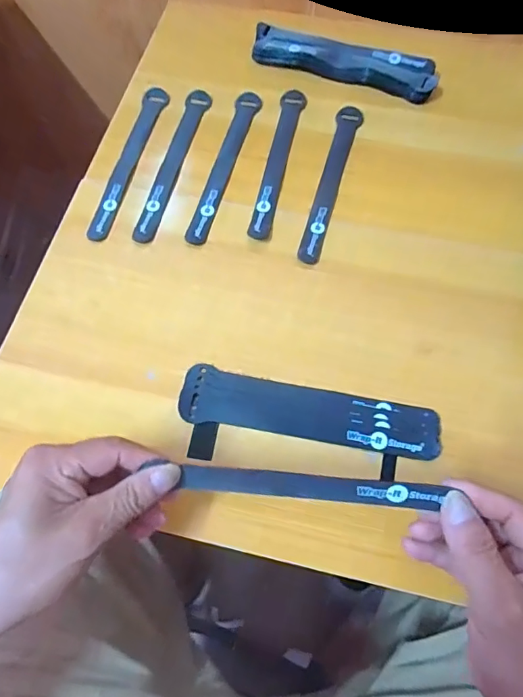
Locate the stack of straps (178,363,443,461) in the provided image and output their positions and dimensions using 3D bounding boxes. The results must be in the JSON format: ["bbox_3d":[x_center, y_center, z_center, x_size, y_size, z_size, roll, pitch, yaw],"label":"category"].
[{"bbox_3d":[0.037,0.051,0.368,0.200,0.010,0.045,11,69,5],"label":"stack of straps"}]

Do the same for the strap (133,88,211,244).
[{"bbox_3d":[-0.089,-0.189,0.470,0.024,0.007,0.197,12,69,6],"label":"strap"}]

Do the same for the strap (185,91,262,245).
[{"bbox_3d":[-0.036,-0.186,0.469,0.024,0.006,0.195,15,68,2],"label":"strap"}]

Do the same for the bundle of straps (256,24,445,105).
[{"bbox_3d":[0.088,-0.311,0.507,0.201,0.021,0.045,20,70,9],"label":"bundle of straps"}]

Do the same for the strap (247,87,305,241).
[{"bbox_3d":[0.017,-0.190,0.469,0.024,0.006,0.195,10,69,5],"label":"strap"}]

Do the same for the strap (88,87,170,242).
[{"bbox_3d":[-0.135,-0.191,0.472,0.023,0.006,0.194,14,68,1],"label":"strap"}]

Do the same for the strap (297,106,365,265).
[{"bbox_3d":[0.070,-0.165,0.458,0.025,0.004,0.196,14,69,5],"label":"strap"}]

